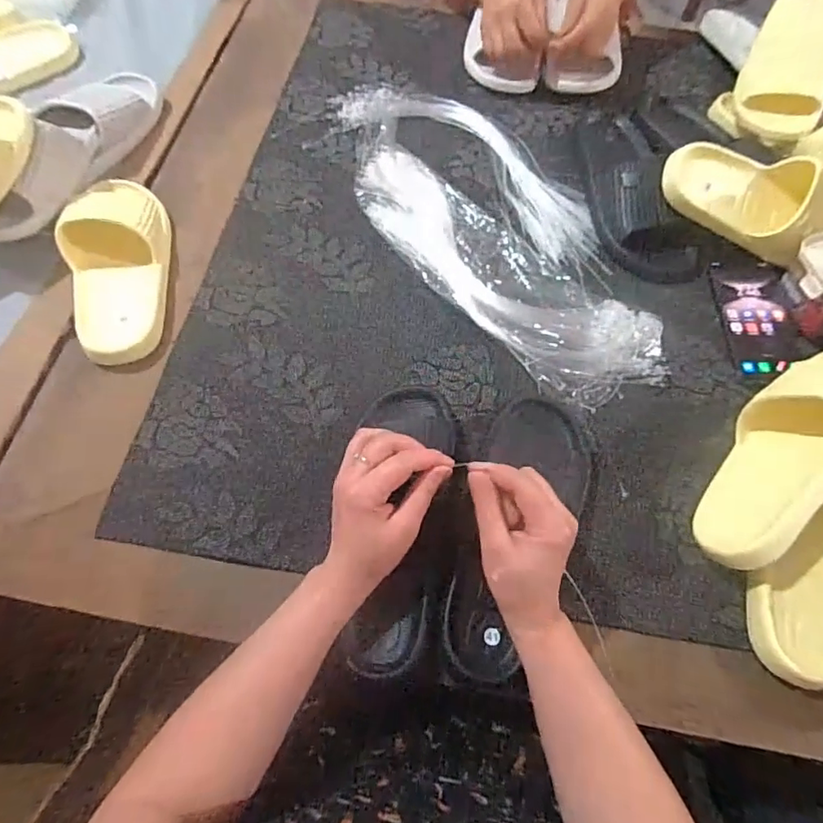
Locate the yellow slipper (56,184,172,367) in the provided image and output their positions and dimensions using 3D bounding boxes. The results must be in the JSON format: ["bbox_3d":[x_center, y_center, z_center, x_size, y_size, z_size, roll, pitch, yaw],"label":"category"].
[{"bbox_3d":[-0.324,-0.170,0.610,0.095,0.066,0.237,-8,64,-5],"label":"yellow slipper"}]

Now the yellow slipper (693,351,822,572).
[{"bbox_3d":[0.340,0.025,0.480,0.094,0.075,0.250,38,89,17],"label":"yellow slipper"}]

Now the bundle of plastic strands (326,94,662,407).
[{"bbox_3d":[0.092,-0.236,0.661,0.220,0.032,0.524,-33,68,-16],"label":"bundle of plastic strands"}]

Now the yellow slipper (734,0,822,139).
[{"bbox_3d":[0.489,-0.478,0.711,0.098,0.070,0.259,16,80,8],"label":"yellow slipper"}]

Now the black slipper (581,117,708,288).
[{"bbox_3d":[0.268,-0.280,0.674,0.105,0.054,0.275,-9,64,-5],"label":"black slipper"}]

